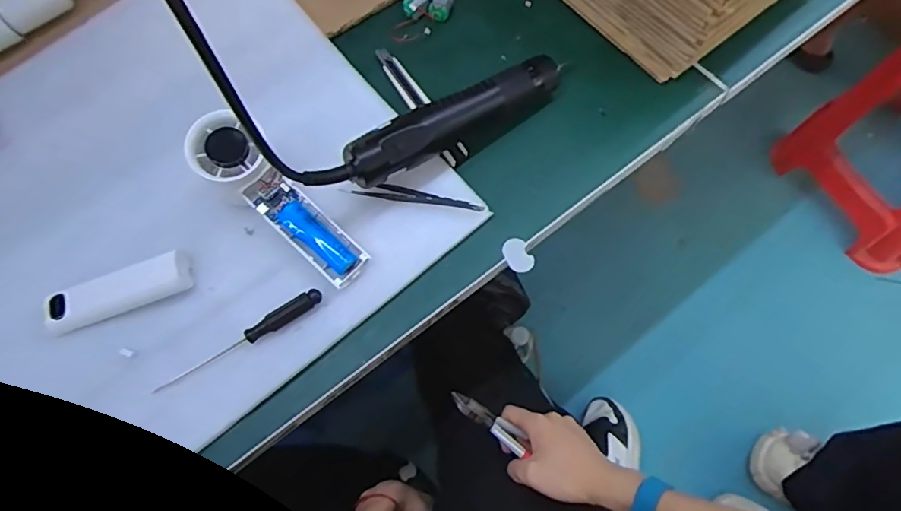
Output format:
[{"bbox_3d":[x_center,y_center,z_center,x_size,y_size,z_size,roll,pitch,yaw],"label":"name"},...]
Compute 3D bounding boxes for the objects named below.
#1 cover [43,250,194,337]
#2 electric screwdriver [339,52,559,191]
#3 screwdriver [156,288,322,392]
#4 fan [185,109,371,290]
[{"bbox_3d":[-0.254,0.027,0.411,0.105,0.016,0.033,-20,68,-6],"label":"cover"},{"bbox_3d":[0.006,-0.111,0.437,0.196,0.053,0.033,-34,70,-11],"label":"electric screwdriver"},{"bbox_3d":[-0.155,0.063,0.396,0.133,0.011,0.013,-31,69,-10],"label":"screwdriver"},{"bbox_3d":[-0.132,-0.041,0.409,0.161,0.027,0.043,44,74,-4],"label":"fan"}]

